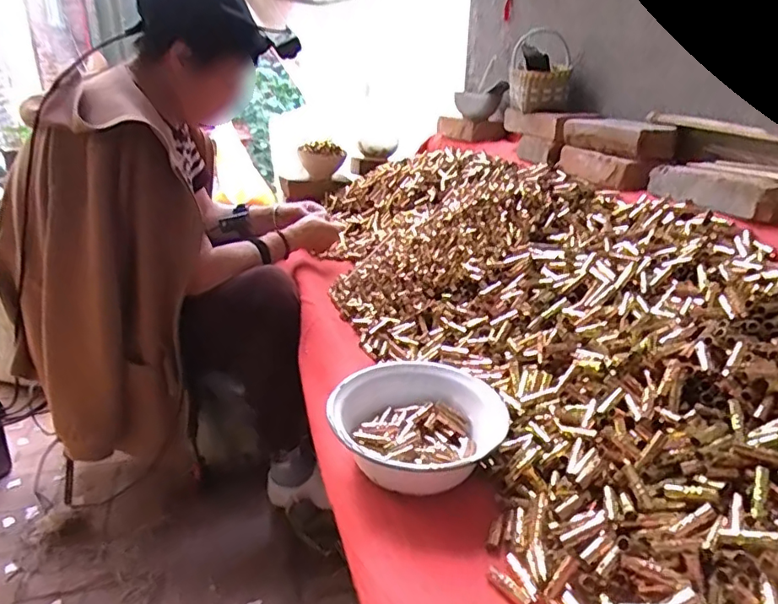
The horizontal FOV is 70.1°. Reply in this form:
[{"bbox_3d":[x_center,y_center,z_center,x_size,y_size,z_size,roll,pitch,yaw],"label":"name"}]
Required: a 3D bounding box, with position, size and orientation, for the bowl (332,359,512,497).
[{"bbox_3d":[0.030,0.131,0.602,0.173,0.070,0.173,1,23,0],"label":"bowl"}]

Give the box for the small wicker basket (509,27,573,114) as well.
[{"bbox_3d":[0.331,-0.507,1.220,0.127,0.161,0.099,5,24,10],"label":"small wicker basket"}]

